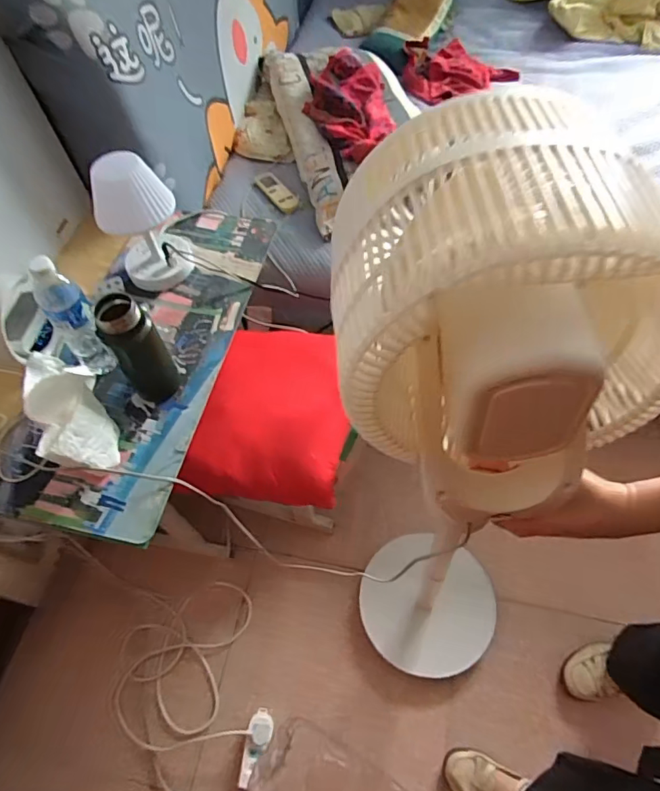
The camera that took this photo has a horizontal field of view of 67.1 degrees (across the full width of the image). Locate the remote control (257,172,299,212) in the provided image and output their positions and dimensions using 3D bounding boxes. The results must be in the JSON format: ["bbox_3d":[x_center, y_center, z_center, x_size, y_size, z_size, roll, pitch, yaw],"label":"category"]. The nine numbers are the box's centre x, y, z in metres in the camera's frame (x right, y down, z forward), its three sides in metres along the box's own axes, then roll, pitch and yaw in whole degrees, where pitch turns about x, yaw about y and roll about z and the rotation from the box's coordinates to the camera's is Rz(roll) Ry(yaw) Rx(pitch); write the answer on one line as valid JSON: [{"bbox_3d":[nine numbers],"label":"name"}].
[{"bbox_3d":[-0.133,-0.507,1.234,0.050,0.015,0.158,-30,62,-14],"label":"remote control"}]

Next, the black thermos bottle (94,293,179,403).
[{"bbox_3d":[-0.283,-0.065,0.746,0.073,0.180,0.064,-33,62,-15],"label":"black thermos bottle"}]

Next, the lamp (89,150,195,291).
[{"bbox_3d":[-0.330,-0.306,0.874,0.126,0.221,0.114,-21,60,-9],"label":"lamp"}]

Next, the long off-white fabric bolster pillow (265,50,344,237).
[{"bbox_3d":[-0.068,-0.670,1.279,0.106,0.116,0.649,-11,59,-3],"label":"long off-white fabric bolster pillow"}]

